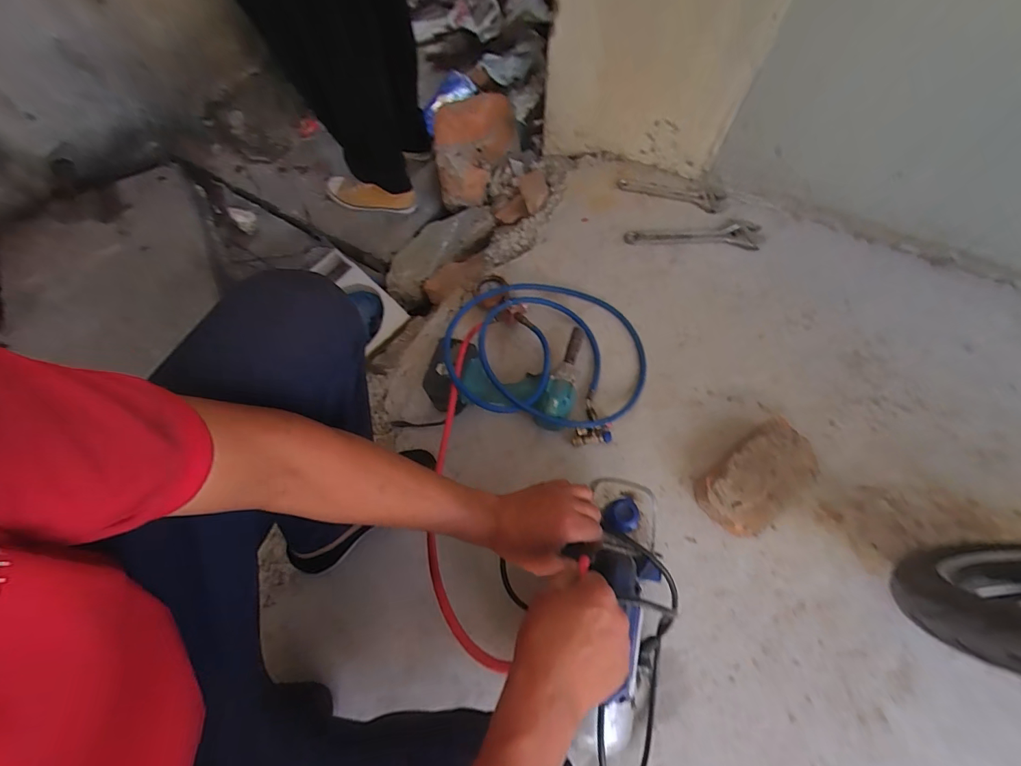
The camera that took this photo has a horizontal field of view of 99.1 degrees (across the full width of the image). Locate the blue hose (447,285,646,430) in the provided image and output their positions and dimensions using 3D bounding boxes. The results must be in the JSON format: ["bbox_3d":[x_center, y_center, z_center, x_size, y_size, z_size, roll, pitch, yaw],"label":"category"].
[{"bbox_3d":[0.072,-0.075,0.815,0.368,0.086,0.332,9,65,7],"label":"blue hose"}]

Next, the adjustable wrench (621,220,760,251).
[{"bbox_3d":[0.394,-0.314,0.938,0.276,0.013,0.074,-1,64,3],"label":"adjustable wrench"}]

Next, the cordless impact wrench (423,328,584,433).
[{"bbox_3d":[-0.011,-0.030,0.795,0.267,0.083,0.206,8,66,7],"label":"cordless impact wrench"}]

